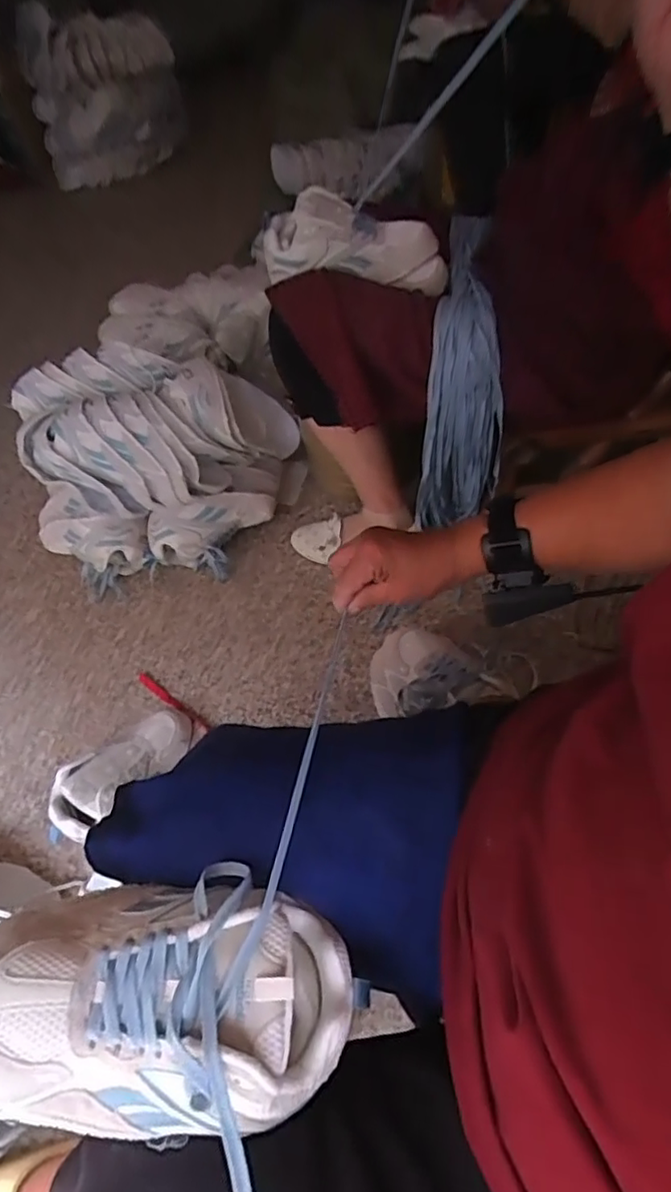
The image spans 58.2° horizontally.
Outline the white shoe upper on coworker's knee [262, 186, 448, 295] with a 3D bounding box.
[{"bbox_3d":[0.022,-0.485,0.832,0.254,0.098,0.088,14,59,17],"label":"white shoe upper on coworker's knee"}]

